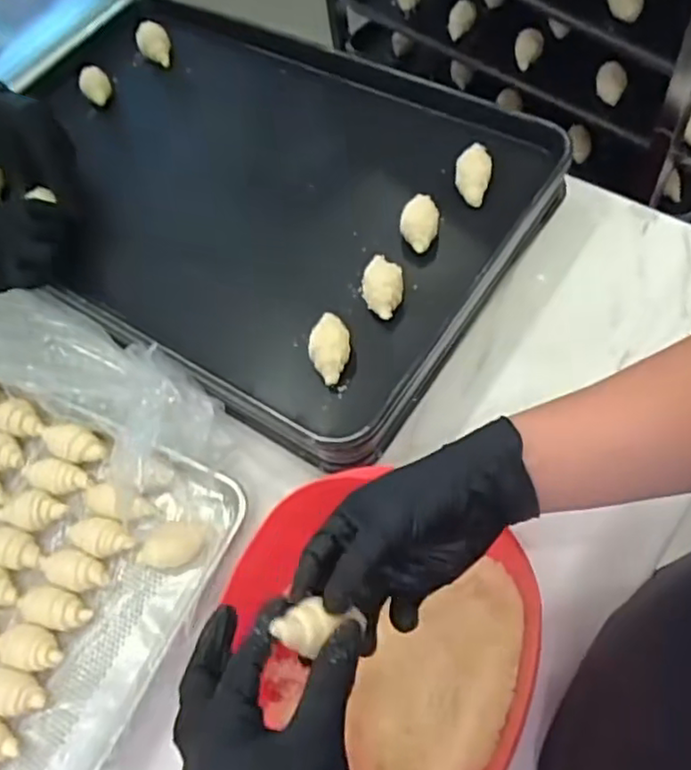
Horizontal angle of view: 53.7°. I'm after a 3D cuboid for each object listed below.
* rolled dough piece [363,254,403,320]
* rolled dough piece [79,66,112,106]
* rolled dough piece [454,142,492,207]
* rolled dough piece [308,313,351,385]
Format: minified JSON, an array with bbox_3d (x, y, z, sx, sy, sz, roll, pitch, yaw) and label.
[{"bbox_3d":[0.033,-0.089,0.608,0.035,0.016,0.059,2,61,9],"label":"rolled dough piece"},{"bbox_3d":[-0.296,-0.353,0.807,0.033,0.028,0.046,-26,63,-10],"label":"rolled dough piece"},{"bbox_3d":[0.124,-0.208,0.665,0.033,0.022,0.061,6,62,11],"label":"rolled dough piece"},{"bbox_3d":[-0.014,-0.034,0.585,0.034,0.020,0.061,-2,60,7],"label":"rolled dough piece"}]

